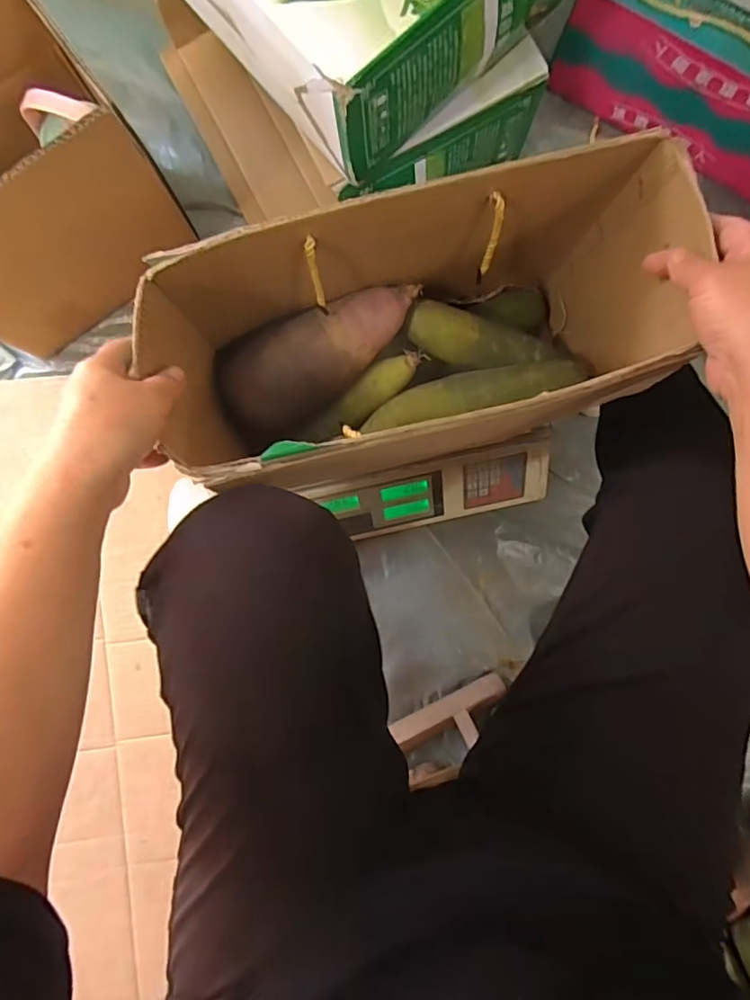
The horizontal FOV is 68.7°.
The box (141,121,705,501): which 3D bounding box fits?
[{"bbox_3d":[0.036,-0.122,0.462,0.377,0.228,0.163,-14,88,0],"label":"box"}]

